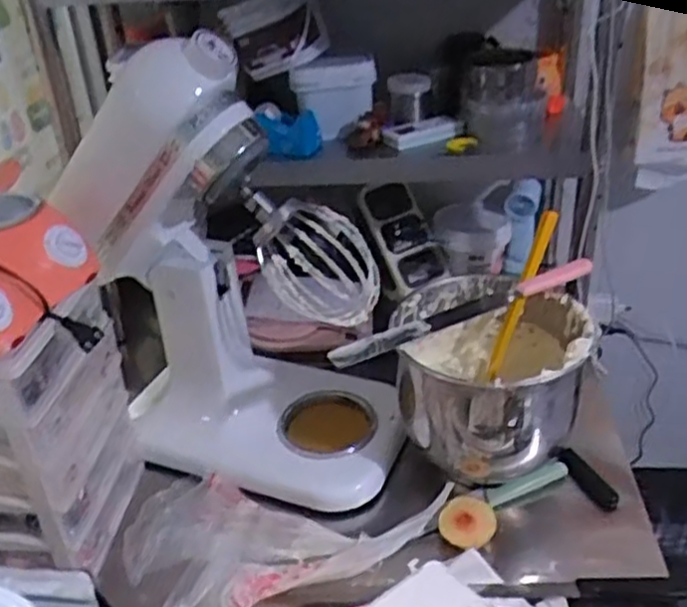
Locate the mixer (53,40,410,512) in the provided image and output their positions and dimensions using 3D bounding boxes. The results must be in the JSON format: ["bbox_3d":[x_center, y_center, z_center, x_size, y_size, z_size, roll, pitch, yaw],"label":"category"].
[{"bbox_3d":[-0.121,-0.029,0.868,0.373,0.480,0.198,6,32,16],"label":"mixer"}]

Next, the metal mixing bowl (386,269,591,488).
[{"bbox_3d":[0.173,0.086,0.876,0.203,0.167,0.221,-3,31,2],"label":"metal mixing bowl"}]

